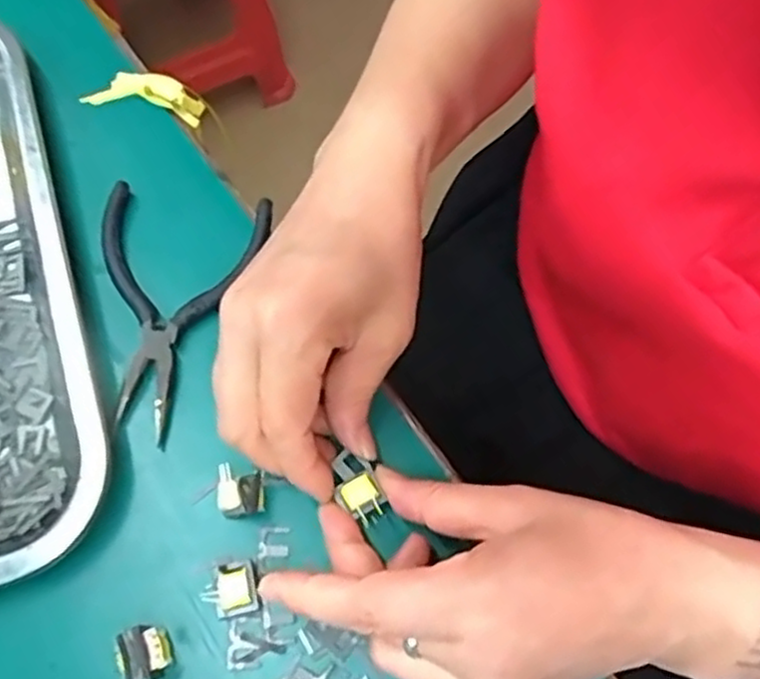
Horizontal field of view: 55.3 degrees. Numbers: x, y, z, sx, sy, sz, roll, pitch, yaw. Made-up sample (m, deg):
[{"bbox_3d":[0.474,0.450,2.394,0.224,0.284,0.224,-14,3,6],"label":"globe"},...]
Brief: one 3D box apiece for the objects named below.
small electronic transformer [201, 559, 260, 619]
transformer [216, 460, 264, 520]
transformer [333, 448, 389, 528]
[{"bbox_3d":[-0.057,0.096,0.279,0.019,0.012,0.020,-13,68,-9],"label":"small electronic transformer"},{"bbox_3d":[-0.055,0.061,0.293,0.019,0.019,0.019,2,67,-3],"label":"transformer"},{"bbox_3d":[-0.009,0.059,0.293,0.016,0.009,0.029,-29,70,-14],"label":"transformer"}]

